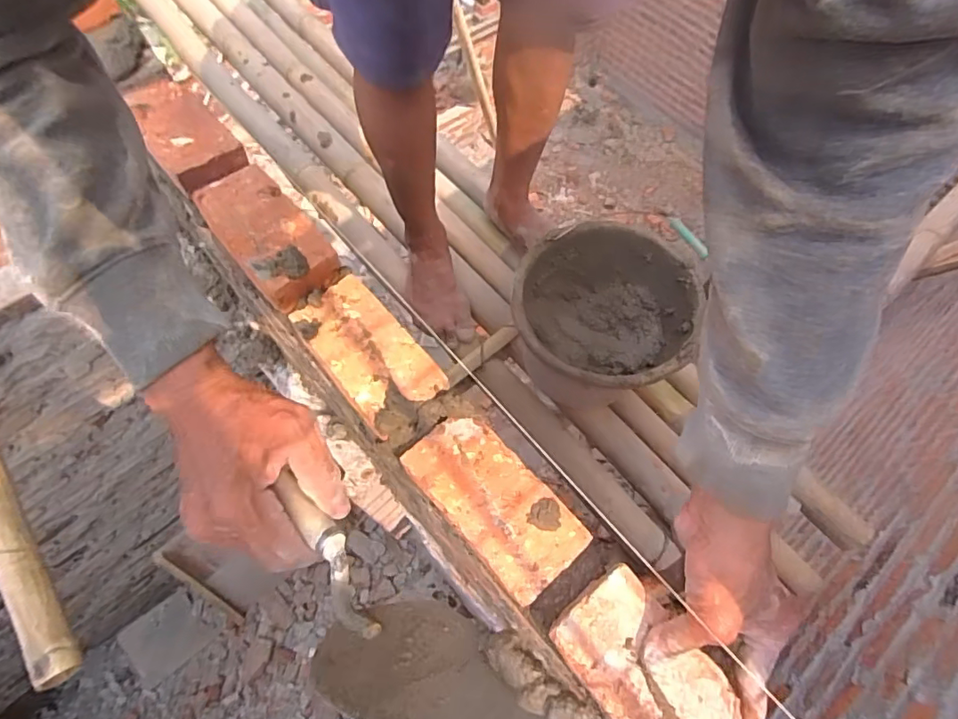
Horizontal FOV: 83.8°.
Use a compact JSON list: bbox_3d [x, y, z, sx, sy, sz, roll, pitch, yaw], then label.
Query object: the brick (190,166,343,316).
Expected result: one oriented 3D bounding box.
[{"bbox_3d":[-0.223,-0.133,0.559,0.078,0.039,0.160,-37,71,-17],"label":"brick"}]

